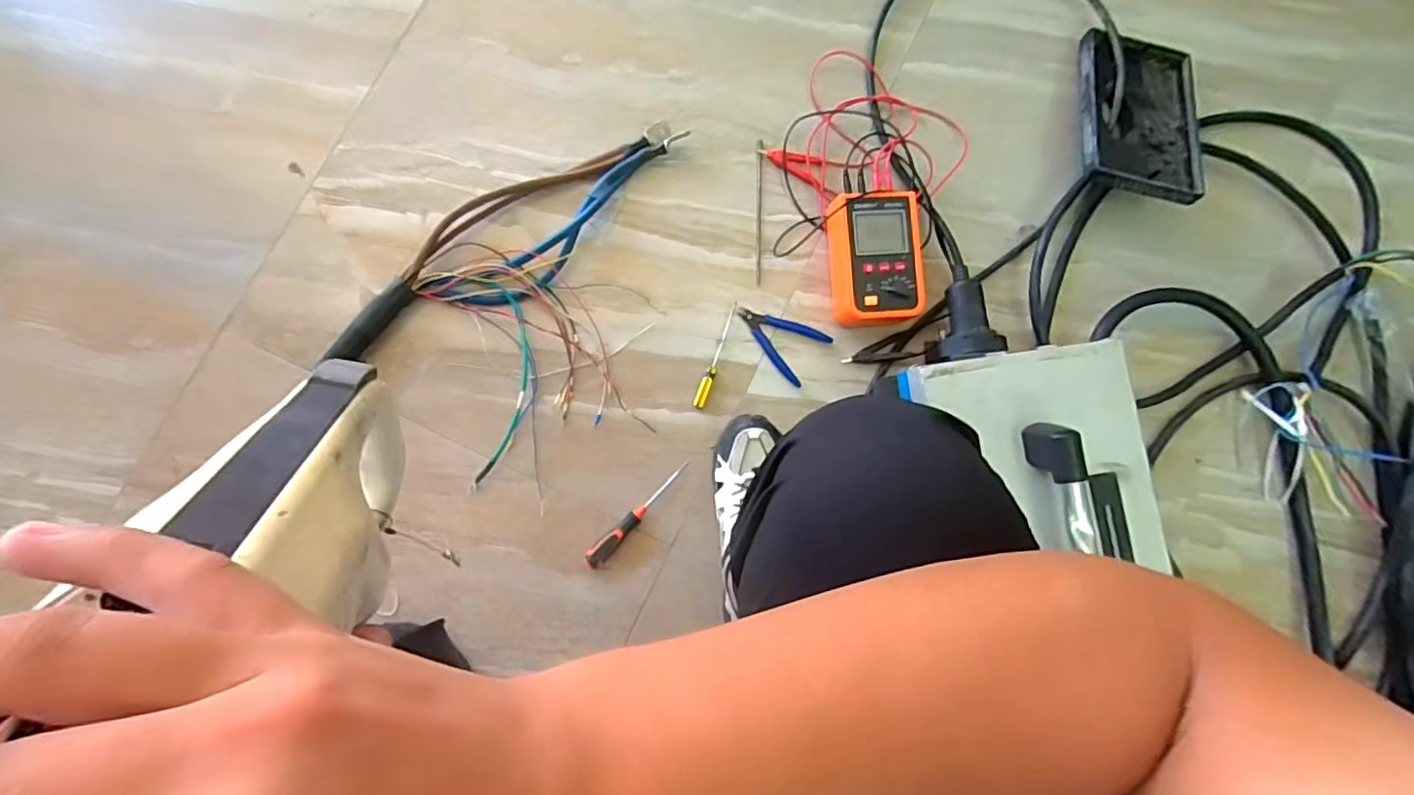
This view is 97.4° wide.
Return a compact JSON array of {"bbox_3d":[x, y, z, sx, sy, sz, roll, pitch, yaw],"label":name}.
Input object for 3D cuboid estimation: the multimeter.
[{"bbox_3d":[0.215,-0.172,0.795,0.112,0.068,0.165,-5,83,-6],"label":"multimeter"}]

